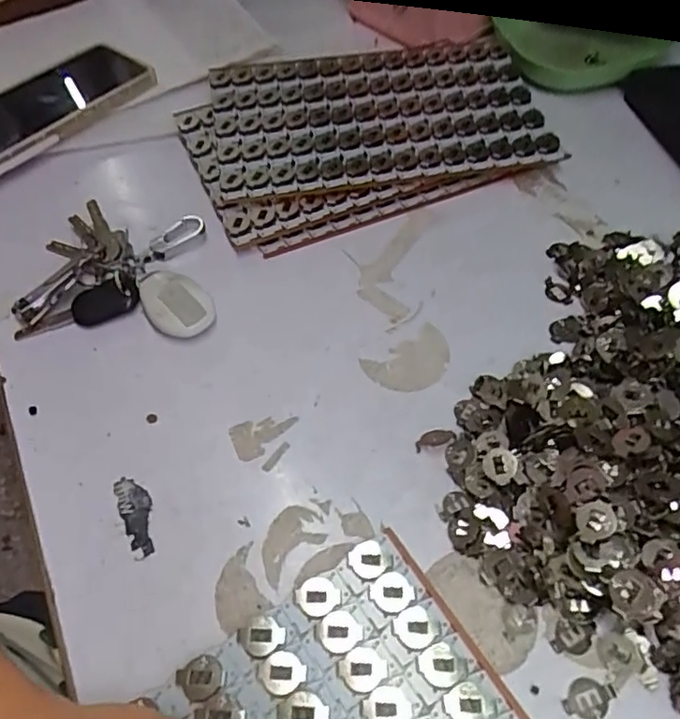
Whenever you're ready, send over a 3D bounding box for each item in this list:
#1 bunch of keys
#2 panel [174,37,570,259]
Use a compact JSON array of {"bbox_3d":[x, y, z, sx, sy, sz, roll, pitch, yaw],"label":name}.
[{"bbox_3d":[-0.139,-0.066,0.395,0.123,0.016,0.115,2,56,4],"label":"bunch of keys"},{"bbox_3d":[0.020,-0.182,0.463,0.266,0.034,0.176,-18,57,-10],"label":"panel"}]

